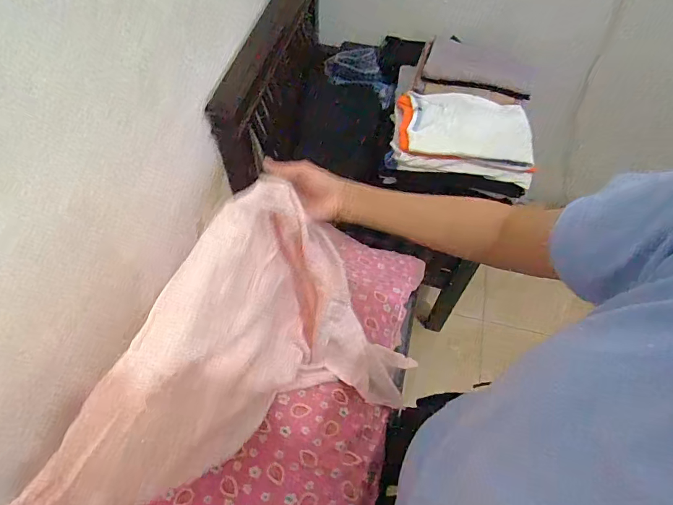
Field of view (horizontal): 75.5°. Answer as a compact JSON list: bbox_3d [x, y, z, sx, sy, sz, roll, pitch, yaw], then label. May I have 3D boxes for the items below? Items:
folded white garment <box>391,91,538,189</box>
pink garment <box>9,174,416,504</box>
[{"bbox_3d":[0.292,-0.288,1.012,0.312,0.083,0.236,6,58,2],"label":"folded white garment"},{"bbox_3d":[-0.166,0.179,0.555,0.525,0.416,0.223,-38,66,-22],"label":"pink garment"}]

